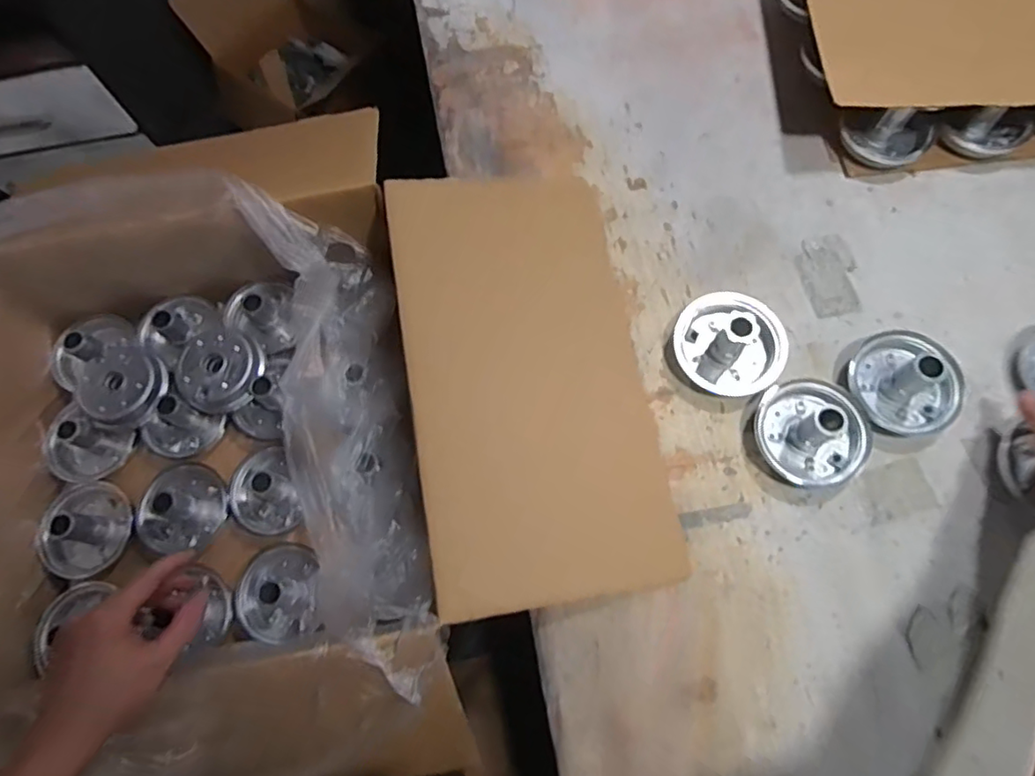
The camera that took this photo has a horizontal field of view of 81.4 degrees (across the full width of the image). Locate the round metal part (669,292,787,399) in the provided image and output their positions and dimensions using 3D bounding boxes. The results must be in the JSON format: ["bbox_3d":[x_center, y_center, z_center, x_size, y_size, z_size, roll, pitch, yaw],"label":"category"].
[{"bbox_3d":[0.191,-0.043,0.527,0.095,0.060,0.084,43,77,14],"label":"round metal part"}]

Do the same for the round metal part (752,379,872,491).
[{"bbox_3d":[0.252,0.033,0.504,0.087,0.054,0.088,0,71,1],"label":"round metal part"}]

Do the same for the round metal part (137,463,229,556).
[{"bbox_3d":[-0.342,0.121,0.603,0.080,0.066,0.084,-1,71,3],"label":"round metal part"}]

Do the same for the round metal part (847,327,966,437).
[{"bbox_3d":[0.338,-0.007,0.512,0.091,0.057,0.081,33,74,12],"label":"round metal part"}]

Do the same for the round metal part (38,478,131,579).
[{"bbox_3d":[-0.433,0.141,0.602,0.082,0.064,0.093,4,71,4],"label":"round metal part"}]

